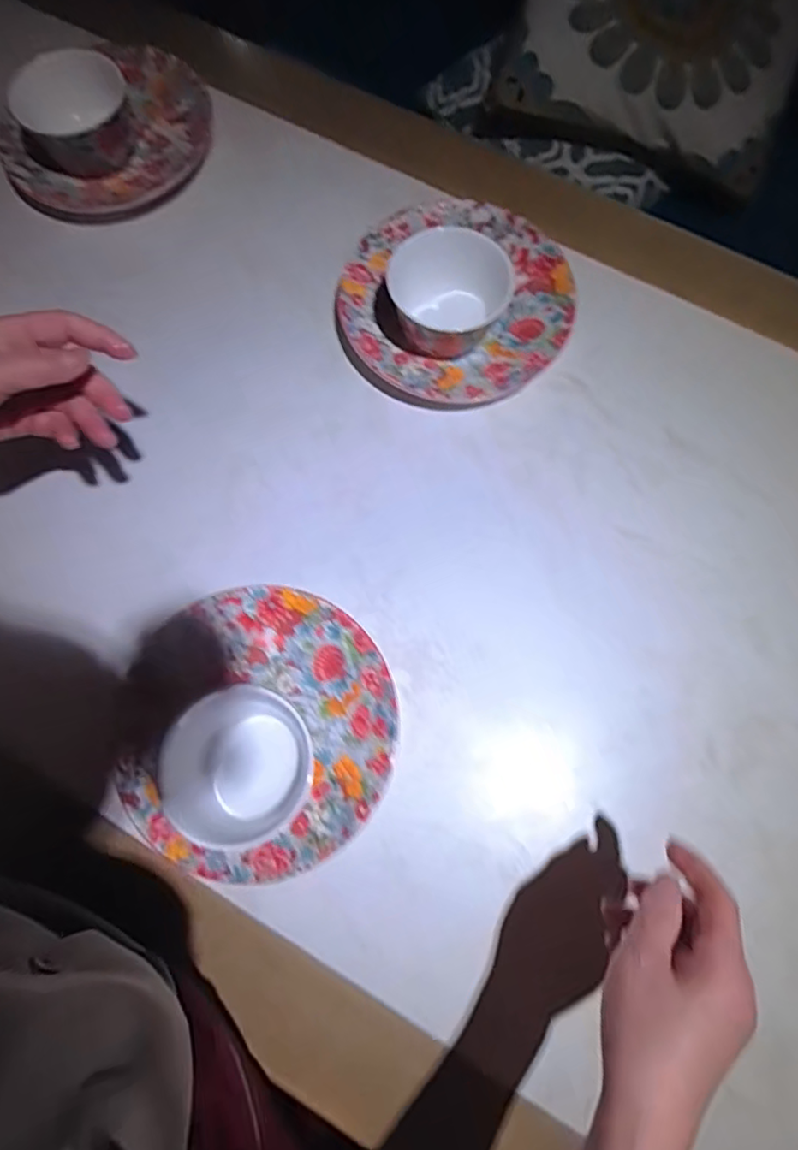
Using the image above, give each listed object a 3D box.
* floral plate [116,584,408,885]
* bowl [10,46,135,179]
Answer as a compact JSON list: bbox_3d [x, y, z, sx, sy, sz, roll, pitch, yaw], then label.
[{"bbox_3d":[-0.106,0.114,0.457,0.203,0.035,0.203,0,75,1],"label":"floral plate"},{"bbox_3d":[-0.315,-0.445,0.584,0.109,0.054,0.111,0,75,1],"label":"bowl"}]

